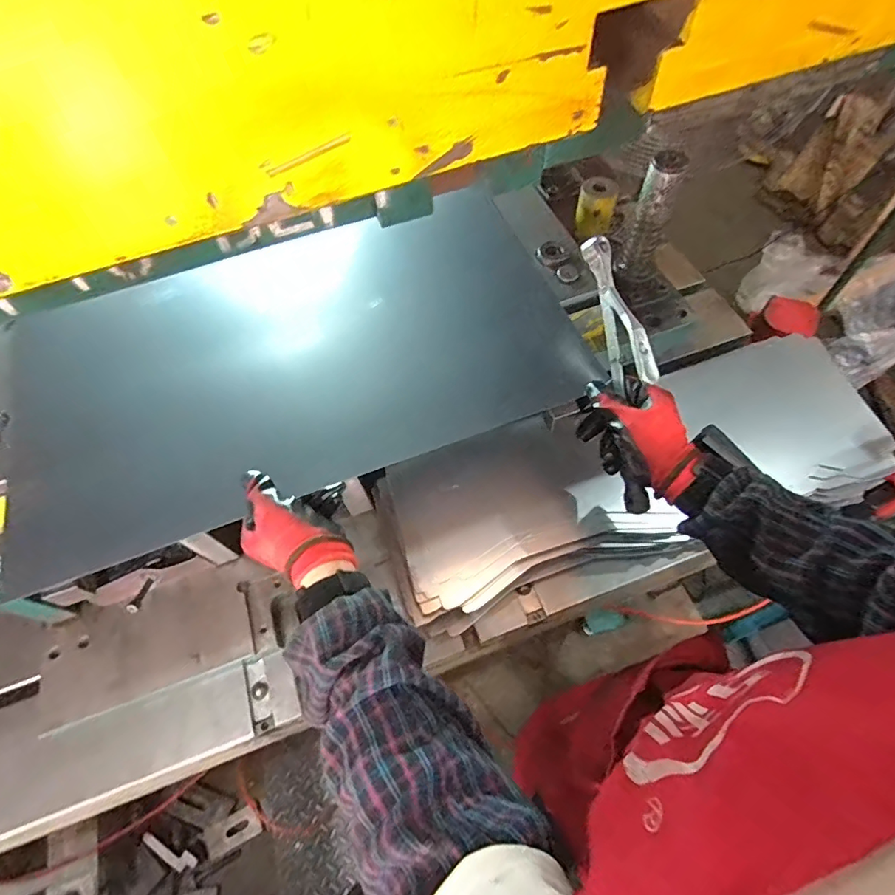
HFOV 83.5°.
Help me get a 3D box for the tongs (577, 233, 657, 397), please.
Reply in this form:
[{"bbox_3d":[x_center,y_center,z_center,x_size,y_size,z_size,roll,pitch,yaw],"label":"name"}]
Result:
[{"bbox_3d":[0.164,-0.132,0.496,0.023,0.045,0.151,-16,81,-6],"label":"tongs"}]

